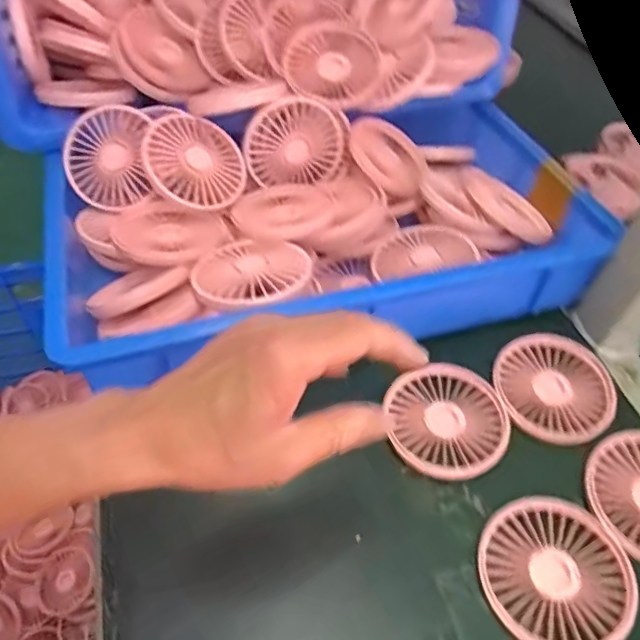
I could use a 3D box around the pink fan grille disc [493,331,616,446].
[{"bbox_3d":[0.180,0.050,0.432,0.086,0.011,0.098,20,51,12],"label":"pink fan grille disc"}]

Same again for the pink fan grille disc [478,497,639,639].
[{"bbox_3d":[0.143,0.154,0.339,0.086,0.012,0.087,3,49,-3],"label":"pink fan grille disc"}]

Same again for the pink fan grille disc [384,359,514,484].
[{"bbox_3d":[0.093,0.072,0.405,0.083,0.013,0.088,0,46,0],"label":"pink fan grille disc"}]

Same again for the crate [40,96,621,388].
[{"bbox_3d":[0.007,-0.092,0.468,0.427,0.103,0.234,-12,52,-15],"label":"crate"}]

